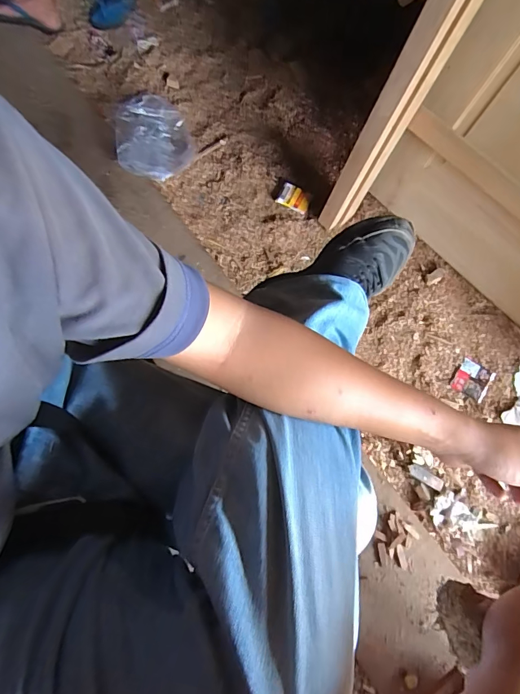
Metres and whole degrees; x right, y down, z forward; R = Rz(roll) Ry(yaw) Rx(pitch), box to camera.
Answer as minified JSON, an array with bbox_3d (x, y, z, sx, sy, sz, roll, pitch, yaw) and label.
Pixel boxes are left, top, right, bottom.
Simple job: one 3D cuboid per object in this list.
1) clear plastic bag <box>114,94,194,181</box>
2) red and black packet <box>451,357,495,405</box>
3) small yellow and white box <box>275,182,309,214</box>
[{"bbox_3d":[-0.307,-0.605,1.188,0.214,0.086,0.263,-12,72,-5],"label":"clear plastic bag"},{"bbox_3d":[0.551,0.085,1.052,0.082,0.008,0.092,33,74,9],"label":"red and black packet"},{"bbox_3d":[0.098,-0.429,1.173,0.095,0.020,0.063,29,73,8],"label":"small yellow and white box"}]

